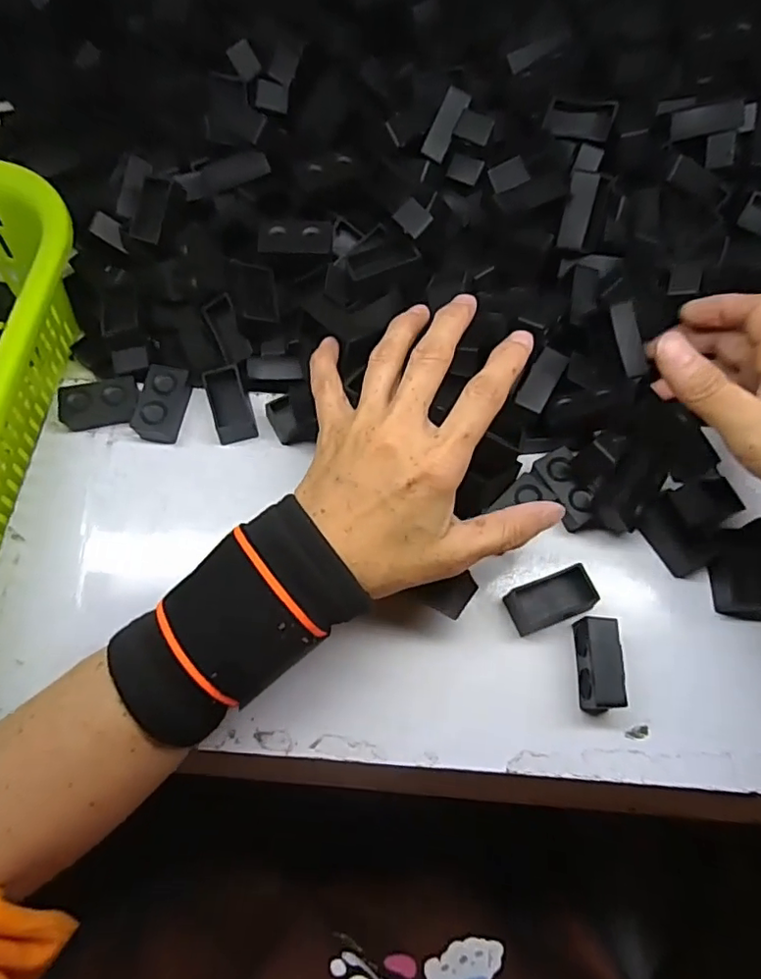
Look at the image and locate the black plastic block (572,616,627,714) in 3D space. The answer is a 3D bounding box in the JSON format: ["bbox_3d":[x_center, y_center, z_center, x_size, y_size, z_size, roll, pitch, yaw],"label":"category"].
[{"bbox_3d":[0.107,0.086,0.281,0.016,0.023,0.043,3,68,-1],"label":"black plastic block"}]

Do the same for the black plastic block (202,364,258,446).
[{"bbox_3d":[-0.088,-0.050,0.334,0.022,0.010,0.044,-15,87,-8],"label":"black plastic block"}]

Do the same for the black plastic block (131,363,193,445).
[{"bbox_3d":[-0.128,-0.050,0.334,0.024,0.016,0.043,7,68,1],"label":"black plastic block"}]

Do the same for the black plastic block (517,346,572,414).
[{"bbox_3d":[0.089,-0.059,0.314,0.016,0.010,0.041,29,70,9],"label":"black plastic block"}]

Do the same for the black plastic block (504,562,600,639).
[{"bbox_3d":[0.088,0.058,0.297,0.043,0.018,0.023,-19,70,-9],"label":"black plastic block"}]

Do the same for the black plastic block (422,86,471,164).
[{"bbox_3d":[0.040,-0.226,0.354,0.016,0.004,0.039,33,115,11],"label":"black plastic block"}]

